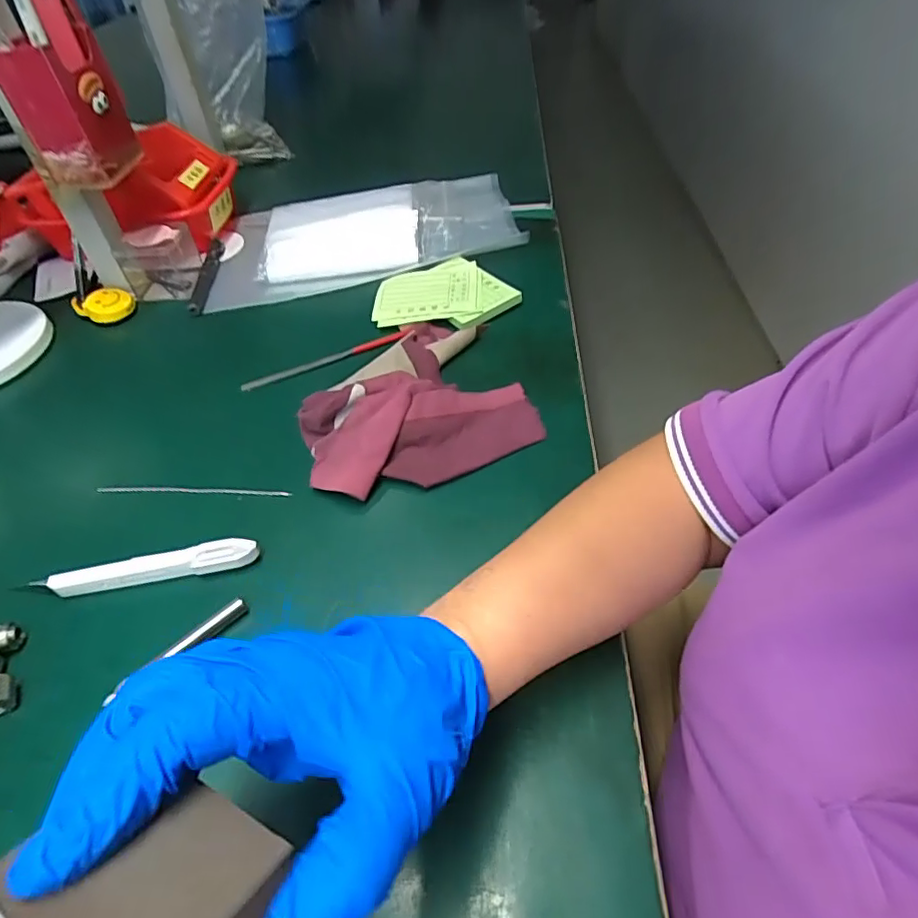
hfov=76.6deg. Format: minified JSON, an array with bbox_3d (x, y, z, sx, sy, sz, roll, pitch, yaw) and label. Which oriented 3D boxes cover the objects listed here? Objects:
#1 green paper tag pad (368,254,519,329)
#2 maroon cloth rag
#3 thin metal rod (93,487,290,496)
[{"bbox_3d":[-0.012,-0.151,0.534,0.130,0.021,0.089,8,48,11],"label":"green paper tag pad"},{"bbox_3d":[-0.039,-0.050,0.440,0.162,0.032,0.160,-17,48,-12],"label":"maroon cloth rag"},{"bbox_3d":[-0.186,0.022,0.407,0.139,0.004,0.007,1,47,5],"label":"thin metal rod"}]

